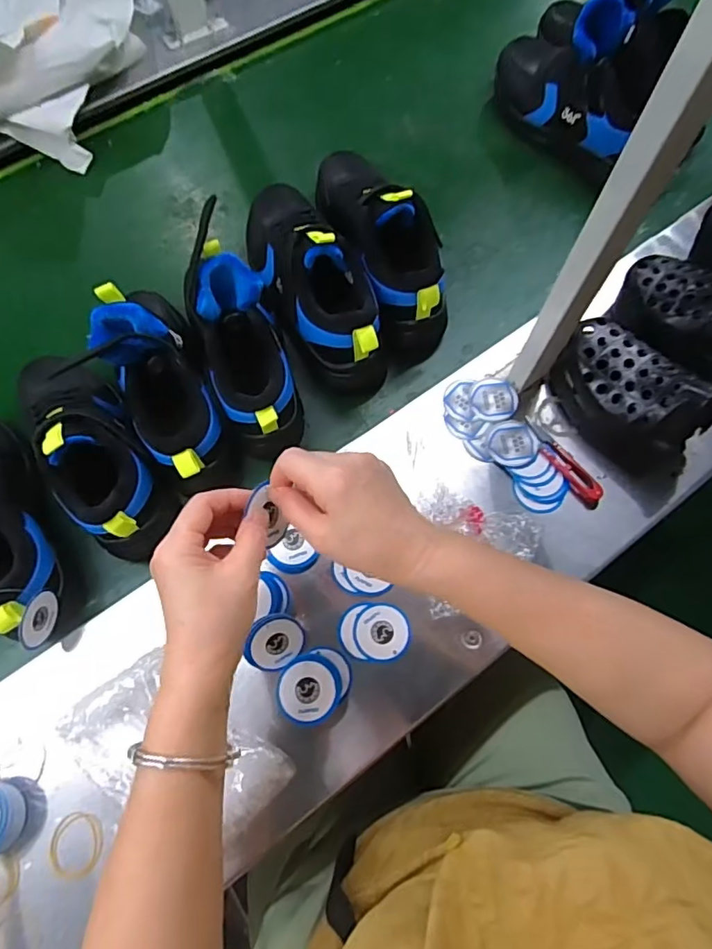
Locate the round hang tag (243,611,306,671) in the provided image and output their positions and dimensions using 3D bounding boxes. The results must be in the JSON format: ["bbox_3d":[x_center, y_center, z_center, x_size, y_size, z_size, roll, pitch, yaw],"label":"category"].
[{"bbox_3d":[-0.066,0.142,0.460,0.048,0.008,0.047,1,89,-28],"label":"round hang tag"}]

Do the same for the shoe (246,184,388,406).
[{"bbox_3d":[-0.055,-0.217,0.574,0.096,0.135,0.273,-25,73,-10],"label":"shoe"}]

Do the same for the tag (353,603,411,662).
[{"bbox_3d":[0.023,0.139,0.479,0.048,0.005,0.048,0,70,-1],"label":"tag"}]

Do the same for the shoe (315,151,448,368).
[{"bbox_3d":[0.023,-0.273,0.594,0.092,0.122,0.284,-19,72,-8],"label":"shoe"}]

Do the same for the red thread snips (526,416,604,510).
[{"bbox_3d":[0.203,-0.013,0.538,0.022,0.015,0.107,-31,74,-11],"label":"red thread snips"}]

